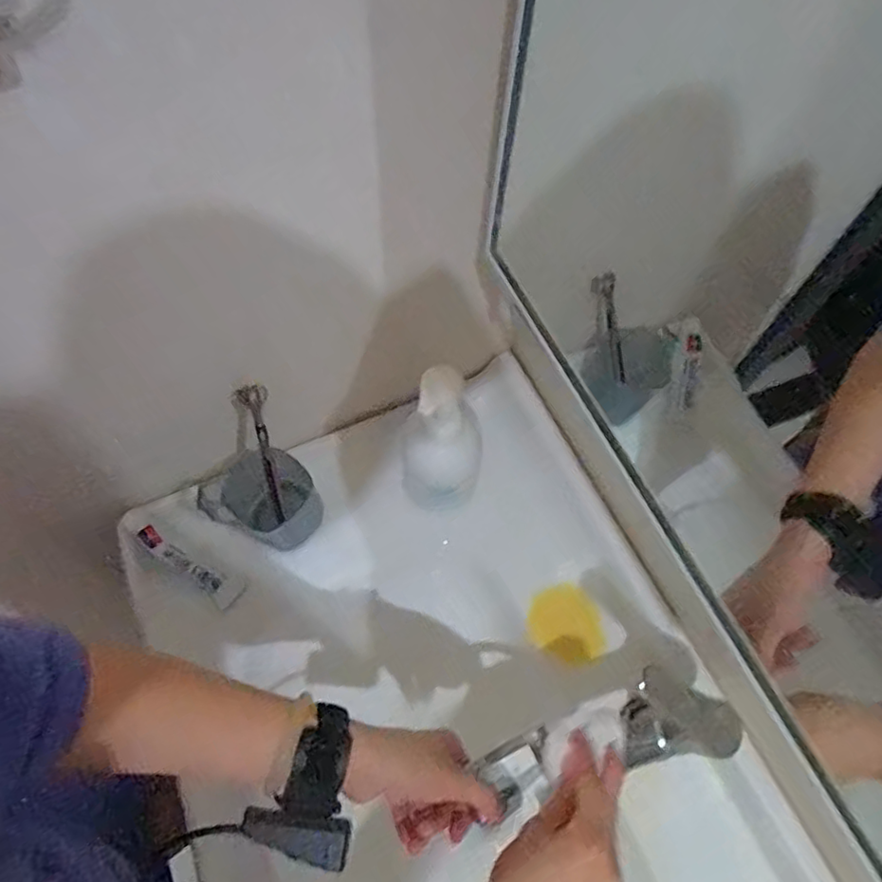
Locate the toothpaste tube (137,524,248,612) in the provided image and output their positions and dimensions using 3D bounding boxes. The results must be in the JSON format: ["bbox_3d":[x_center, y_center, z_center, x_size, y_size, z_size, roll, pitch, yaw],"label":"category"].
[{"bbox_3d":[-0.255,0.127,0.603,0.117,0.022,0.030,36,65,-4],"label":"toothpaste tube"}]

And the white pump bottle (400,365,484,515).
[{"bbox_3d":[-0.001,0.012,0.578,0.077,0.210,0.067,-8,62,-6],"label":"white pump bottle"}]

